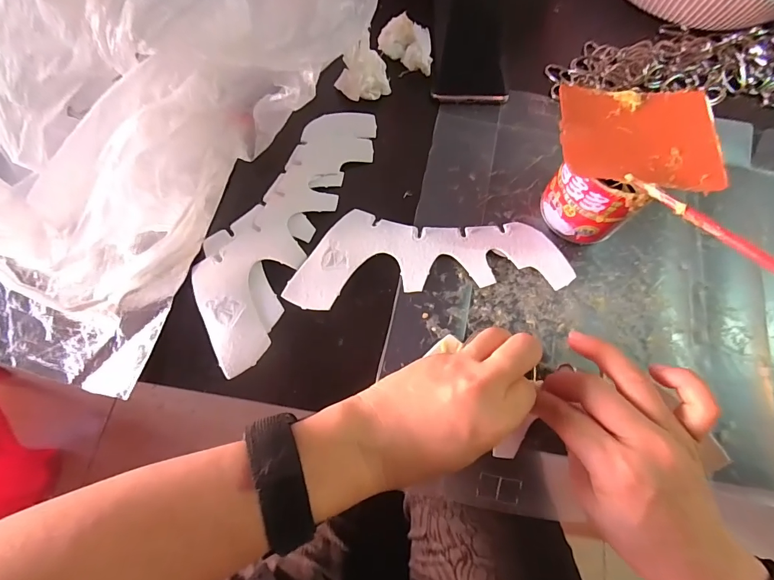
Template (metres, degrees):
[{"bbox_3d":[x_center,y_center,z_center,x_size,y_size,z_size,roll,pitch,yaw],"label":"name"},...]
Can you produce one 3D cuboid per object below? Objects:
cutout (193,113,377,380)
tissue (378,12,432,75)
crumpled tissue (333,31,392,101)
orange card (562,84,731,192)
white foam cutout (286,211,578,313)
[{"bbox_3d":[-0.086,-0.057,0.317,0.077,0.005,0.236,23,72,8],"label":"cutout"},{"bbox_3d":[0.022,-0.229,0.371,0.036,0.021,0.060,-43,75,-14],"label":"tissue"},{"bbox_3d":[-0.022,-0.195,0.349,0.043,0.036,0.038,-36,74,-12],"label":"crumpled tissue"},{"bbox_3d":[0.167,-0.103,0.262,0.099,0.006,0.075,5,71,2],"label":"orange card"},{"bbox_3d":[0.032,-0.026,0.307,0.209,0.007,0.075,-1,70,0],"label":"white foam cutout"}]

